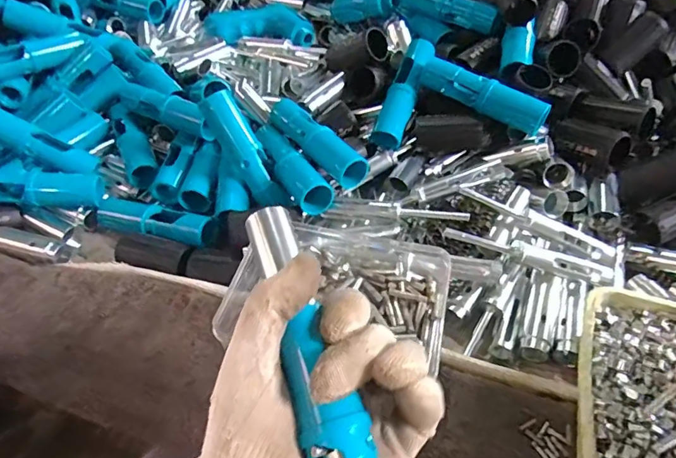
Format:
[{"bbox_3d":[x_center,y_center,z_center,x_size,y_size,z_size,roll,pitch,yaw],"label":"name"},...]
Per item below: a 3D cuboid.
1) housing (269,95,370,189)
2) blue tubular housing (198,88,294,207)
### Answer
[{"bbox_3d":[-0.022,-0.081,0.432,0.031,0.024,0.120,-29,53,-24],"label":"housing"},{"bbox_3d":[-0.081,-0.067,0.425,0.030,0.034,0.112,-32,94,-20],"label":"blue tubular housing"}]

